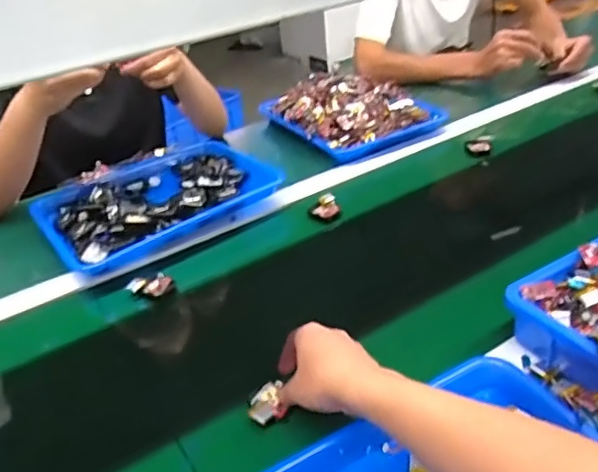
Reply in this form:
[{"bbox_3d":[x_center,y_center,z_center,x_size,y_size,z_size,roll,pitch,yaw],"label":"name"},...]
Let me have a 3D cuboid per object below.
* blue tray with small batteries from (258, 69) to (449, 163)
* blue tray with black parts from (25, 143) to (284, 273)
[{"bbox_3d":[0.097,-0.244,1.080,0.245,0.058,0.284,-19,37,-20],"label":"blue tray with small batteries"},{"bbox_3d":[-0.218,-0.058,0.874,0.327,0.059,0.241,-26,40,-27],"label":"blue tray with black parts"}]

